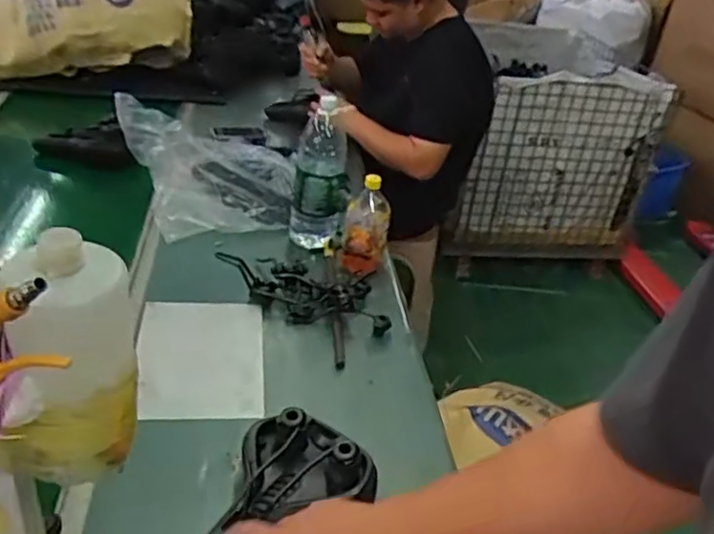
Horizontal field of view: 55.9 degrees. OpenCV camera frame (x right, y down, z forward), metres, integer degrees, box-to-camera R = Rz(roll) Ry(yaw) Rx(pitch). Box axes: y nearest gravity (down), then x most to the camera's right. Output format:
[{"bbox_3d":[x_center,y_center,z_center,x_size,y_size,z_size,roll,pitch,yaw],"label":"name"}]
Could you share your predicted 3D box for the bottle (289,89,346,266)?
[{"bbox_3d":[-0.079,-0.177,1.426,0.110,0.338,0.102,7,32,-2],"label":"bottle"}]

